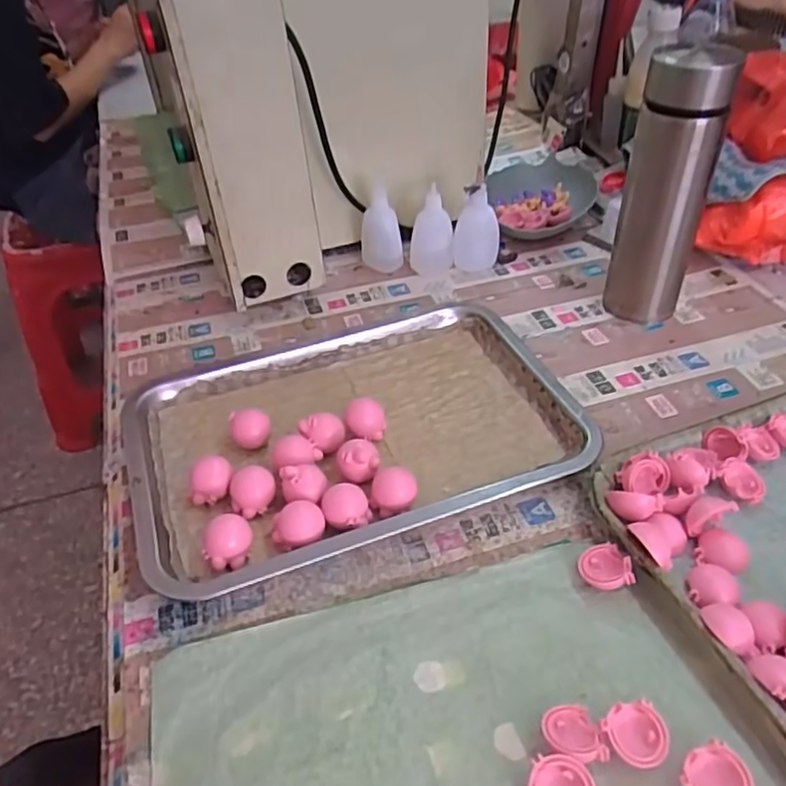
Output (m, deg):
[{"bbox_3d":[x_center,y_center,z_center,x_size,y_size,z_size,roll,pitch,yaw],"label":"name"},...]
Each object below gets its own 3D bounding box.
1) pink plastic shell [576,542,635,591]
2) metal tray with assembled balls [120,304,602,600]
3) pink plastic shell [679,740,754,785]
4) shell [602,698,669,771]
[{"bbox_3d":[0.126,0.104,0.395,0.028,0.011,0.031,-24,36,9],"label":"pink plastic shell"},{"bbox_3d":[-0.030,0.022,0.489,0.313,0.031,0.211,-17,43,-14],"label":"metal tray with assembled balls"},{"bbox_3d":[0.148,0.179,0.305,0.029,0.015,0.028,-2,41,2],"label":"pink plastic shell"},{"bbox_3d":[0.116,0.166,0.322,0.031,0.016,0.028,-8,41,-4],"label":"shell"}]

